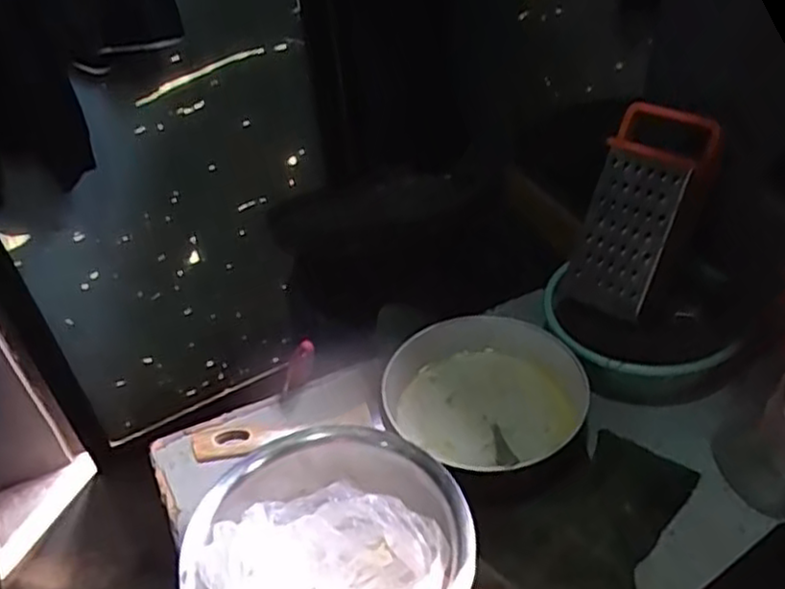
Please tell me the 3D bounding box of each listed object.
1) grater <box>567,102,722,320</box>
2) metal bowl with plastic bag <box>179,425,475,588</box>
[{"bbox_3d":[0.253,-0.086,0.759,0.094,0.211,0.045,27,19,38],"label":"grater"},{"bbox_3d":[-0.041,0.220,0.587,0.203,0.112,0.215,-3,41,3],"label":"metal bowl with plastic bag"}]

